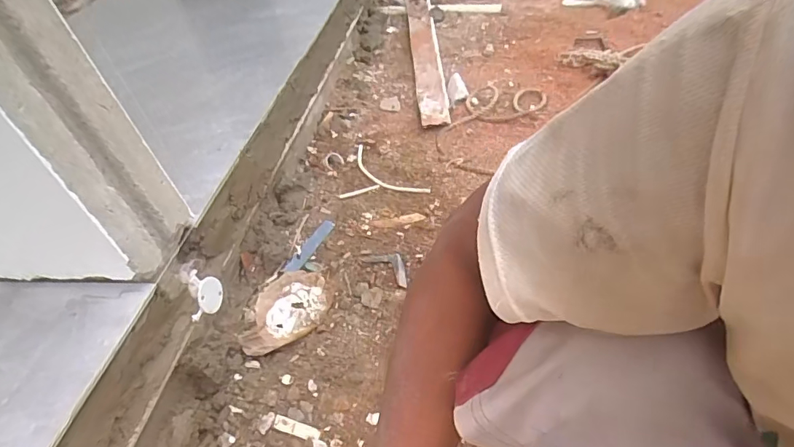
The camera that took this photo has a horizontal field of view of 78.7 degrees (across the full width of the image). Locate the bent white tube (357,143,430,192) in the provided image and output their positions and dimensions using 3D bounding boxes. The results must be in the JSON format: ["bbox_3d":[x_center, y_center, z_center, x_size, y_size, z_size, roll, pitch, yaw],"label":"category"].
[{"bbox_3d":[-0.036,-0.120,1.144,0.071,0.018,0.271,-35,46,-20],"label":"bent white tube"}]

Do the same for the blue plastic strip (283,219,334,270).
[{"bbox_3d":[-0.177,0.046,0.996,0.027,0.007,0.148,32,54,4],"label":"blue plastic strip"}]

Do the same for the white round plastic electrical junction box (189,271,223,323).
[{"bbox_3d":[-0.327,0.122,0.820,0.025,0.077,0.081,-7,43,9],"label":"white round plastic electrical junction box"}]

